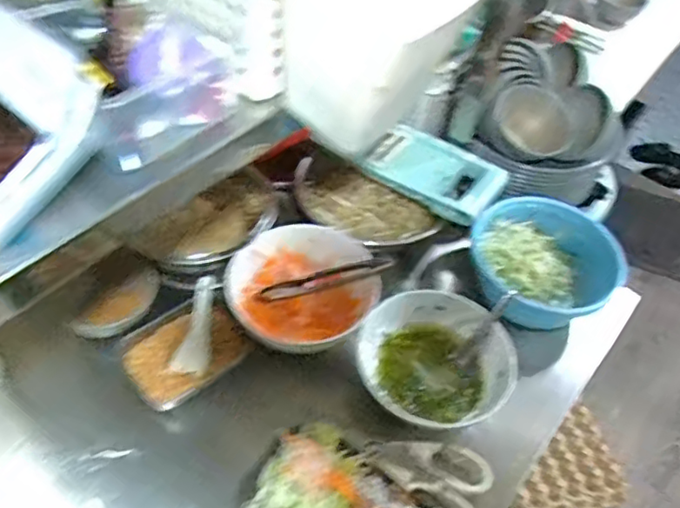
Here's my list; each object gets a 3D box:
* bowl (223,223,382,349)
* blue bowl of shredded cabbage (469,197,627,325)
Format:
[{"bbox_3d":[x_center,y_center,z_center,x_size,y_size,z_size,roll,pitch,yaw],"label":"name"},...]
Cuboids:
[{"bbox_3d":[-0.050,0.042,0.741,0.175,0.066,0.165,3,51,-4],"label":"bowl"},{"bbox_3d":[0.269,0.023,0.817,0.193,0.091,0.189,3,51,-4],"label":"blue bowl of shredded cabbage"}]

